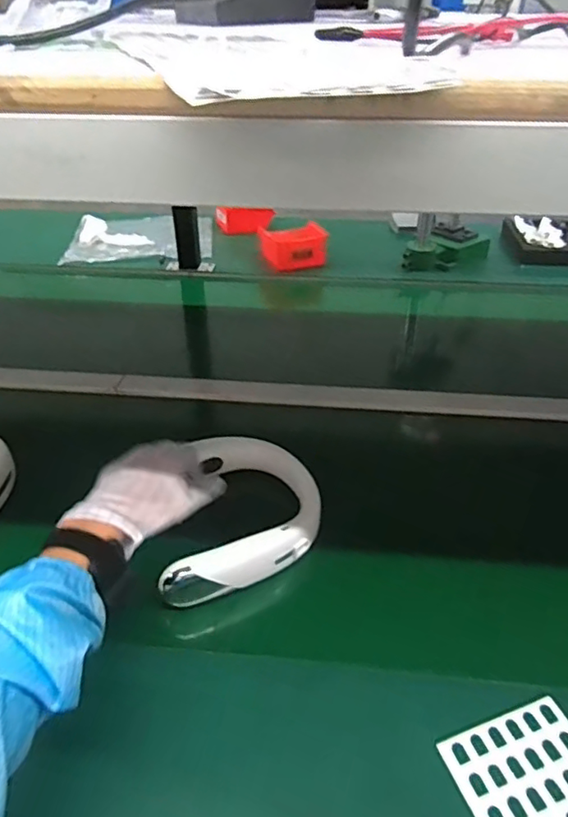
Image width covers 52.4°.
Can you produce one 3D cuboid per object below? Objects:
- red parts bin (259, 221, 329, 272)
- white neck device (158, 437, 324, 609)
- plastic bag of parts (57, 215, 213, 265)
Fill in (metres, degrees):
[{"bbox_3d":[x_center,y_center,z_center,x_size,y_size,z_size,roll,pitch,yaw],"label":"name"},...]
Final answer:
[{"bbox_3d":[0.021,-0.331,1.210,0.145,0.064,0.085,-17,39,-22],"label":"red parts bin"},{"bbox_3d":[-0.036,0.117,0.630,0.145,0.052,0.209,2,36,3],"label":"white neck device"},{"bbox_3d":[-0.322,-0.400,1.328,0.315,0.053,0.243,-1,36,-1],"label":"plastic bag of parts"}]

